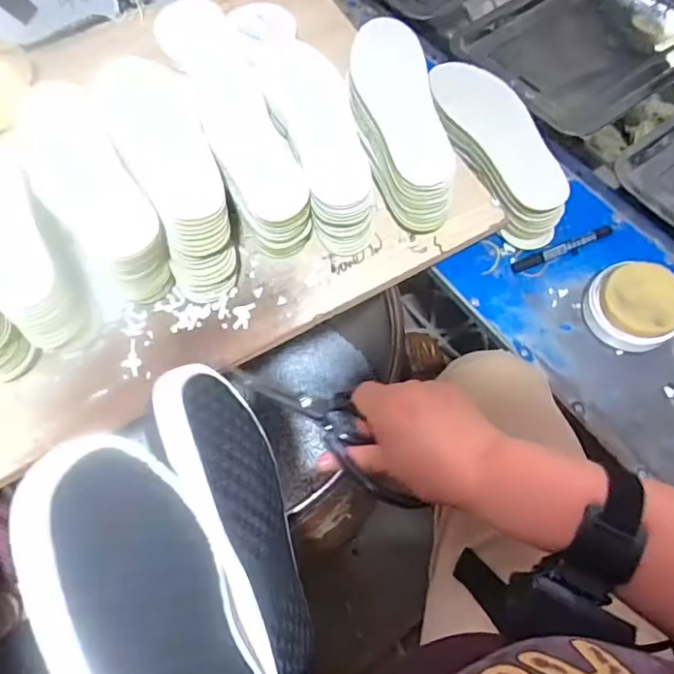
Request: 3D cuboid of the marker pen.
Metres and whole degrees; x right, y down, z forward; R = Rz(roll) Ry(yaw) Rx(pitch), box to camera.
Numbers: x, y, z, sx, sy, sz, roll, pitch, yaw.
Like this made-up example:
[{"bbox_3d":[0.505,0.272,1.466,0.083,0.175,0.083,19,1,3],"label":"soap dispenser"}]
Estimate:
[{"bbox_3d":[0.287,-0.113,0.692,0.141,0.011,0.014,-21,65,-8],"label":"marker pen"}]

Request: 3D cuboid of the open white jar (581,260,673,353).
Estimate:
[{"bbox_3d":[0.352,-0.036,0.639,0.102,0.058,0.093,20,67,12],"label":"open white jar"}]

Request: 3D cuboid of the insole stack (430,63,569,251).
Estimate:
[{"bbox_3d":[0.200,-0.249,0.729,0.101,0.094,0.276,-16,65,-5],"label":"insole stack"}]

